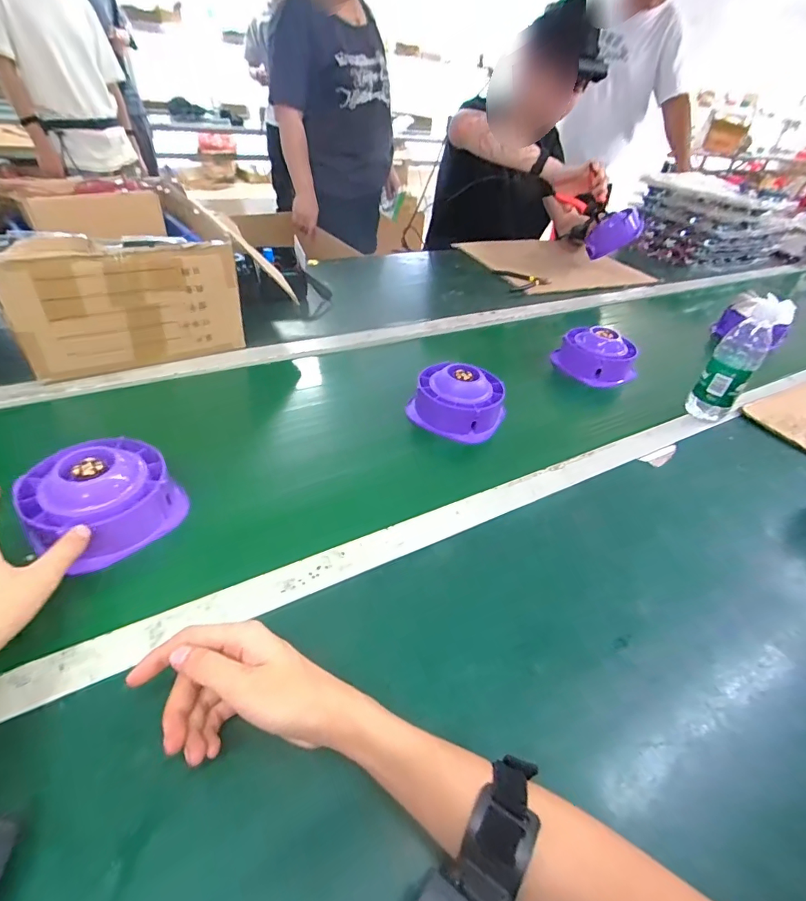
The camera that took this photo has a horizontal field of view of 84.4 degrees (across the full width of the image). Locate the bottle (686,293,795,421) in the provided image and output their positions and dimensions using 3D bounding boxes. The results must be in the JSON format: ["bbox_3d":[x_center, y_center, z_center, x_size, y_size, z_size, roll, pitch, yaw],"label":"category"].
[{"bbox_3d":[0.495,-0.127,0.671,0.060,0.197,0.055,34,46,28],"label":"bottle"}]

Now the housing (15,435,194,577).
[{"bbox_3d":[-0.304,0.044,0.449,0.129,0.070,0.128,33,46,27],"label":"housing"}]

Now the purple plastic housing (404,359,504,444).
[{"bbox_3d":[0.082,-0.078,0.665,0.137,0.077,0.105,15,40,10],"label":"purple plastic housing"}]

